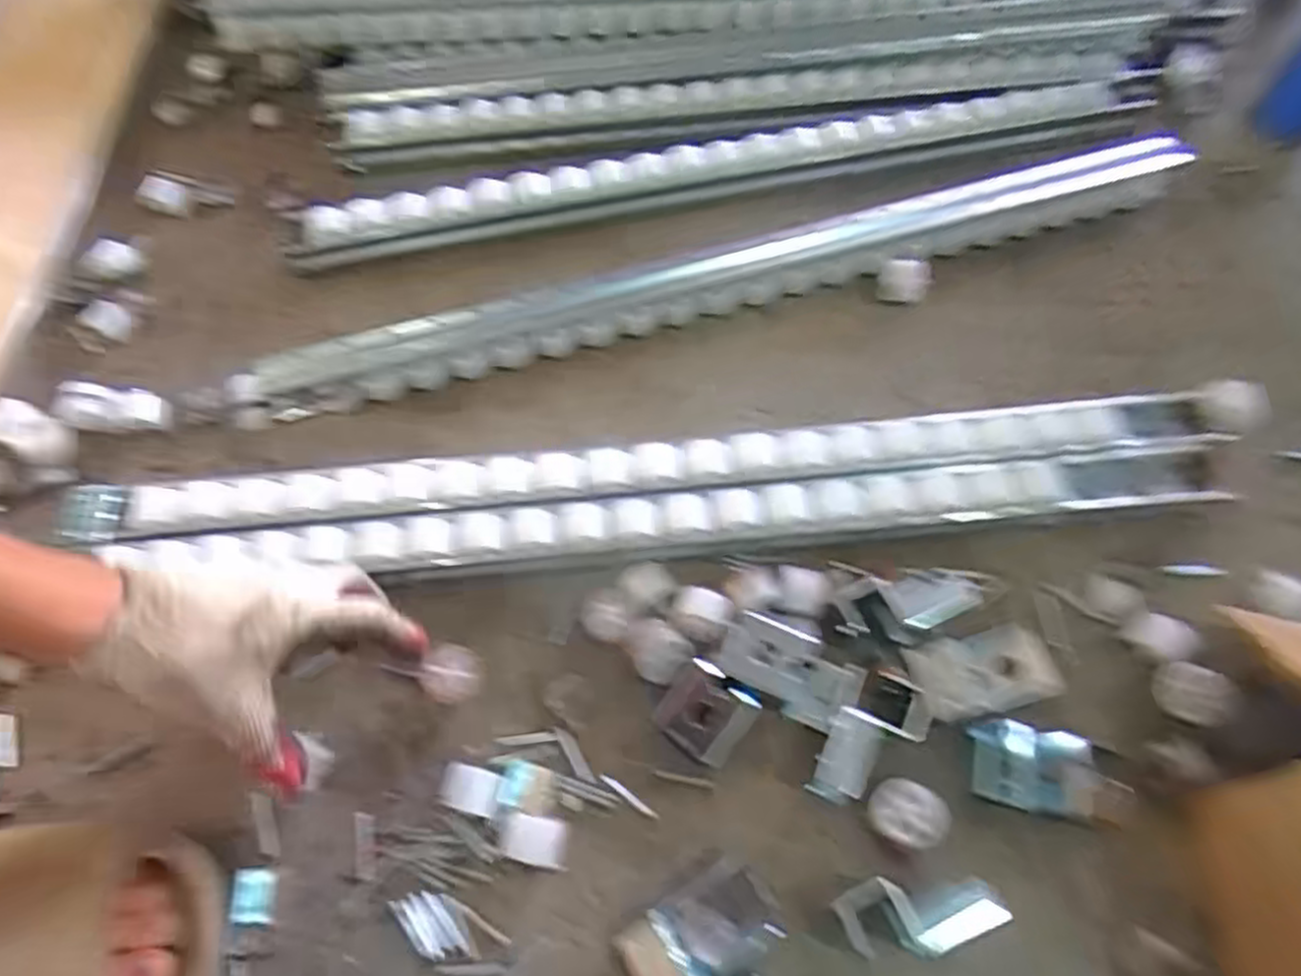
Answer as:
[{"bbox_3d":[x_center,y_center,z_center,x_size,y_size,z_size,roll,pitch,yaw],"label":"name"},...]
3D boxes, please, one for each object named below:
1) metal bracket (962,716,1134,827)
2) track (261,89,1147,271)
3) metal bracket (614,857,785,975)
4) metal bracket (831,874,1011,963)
[{"bbox_3d":[0.243,0.174,0.471,0.088,0.031,0.045,12,64,8],"label":"metal bracket"},{"bbox_3d":[0.062,-0.297,0.705,0.779,0.034,0.048,-10,63,-5],"label":"track"},{"bbox_3d":[0.028,0.256,0.440,0.087,0.027,0.050,-30,66,-13],"label":"metal bracket"},{"bbox_3d":[0.149,0.241,0.435,0.090,0.046,0.036,-1,63,1],"label":"metal bracket"}]

